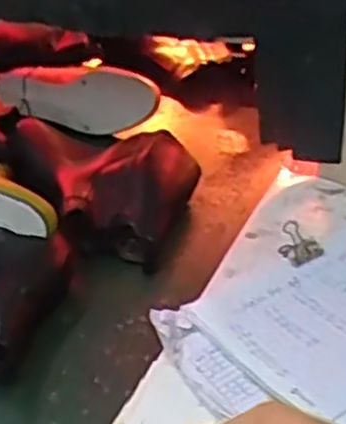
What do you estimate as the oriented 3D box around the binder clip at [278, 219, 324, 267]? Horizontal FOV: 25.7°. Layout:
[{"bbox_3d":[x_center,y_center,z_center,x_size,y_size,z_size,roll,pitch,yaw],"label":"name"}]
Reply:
[{"bbox_3d":[0.116,0.027,0.684,0.032,0.031,0.033,-18,36,-17],"label":"binder clip"}]

